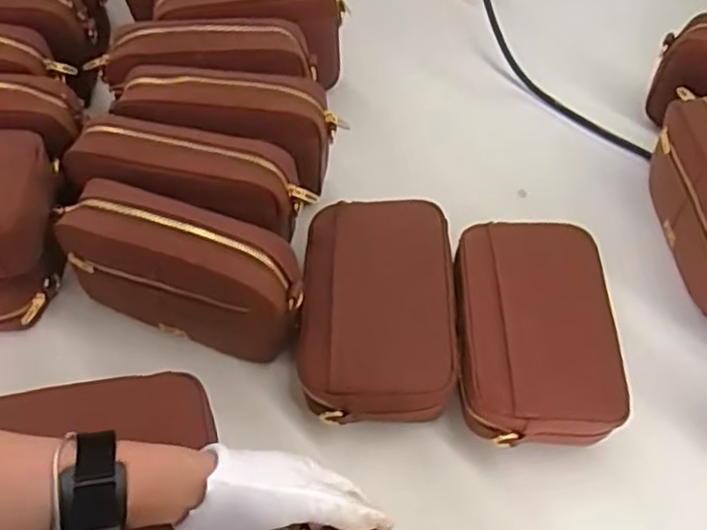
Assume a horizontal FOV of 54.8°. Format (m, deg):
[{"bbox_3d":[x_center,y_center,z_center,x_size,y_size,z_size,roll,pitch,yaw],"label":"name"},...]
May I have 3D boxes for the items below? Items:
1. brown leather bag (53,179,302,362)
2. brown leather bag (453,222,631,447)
[{"bbox_3d":[-0.140,0.007,0.559,0.199,0.119,0.064,16,56,8],"label":"brown leather bag"},{"bbox_3d":[0.150,0.057,0.586,0.128,0.058,0.195,2,56,-2],"label":"brown leather bag"}]

